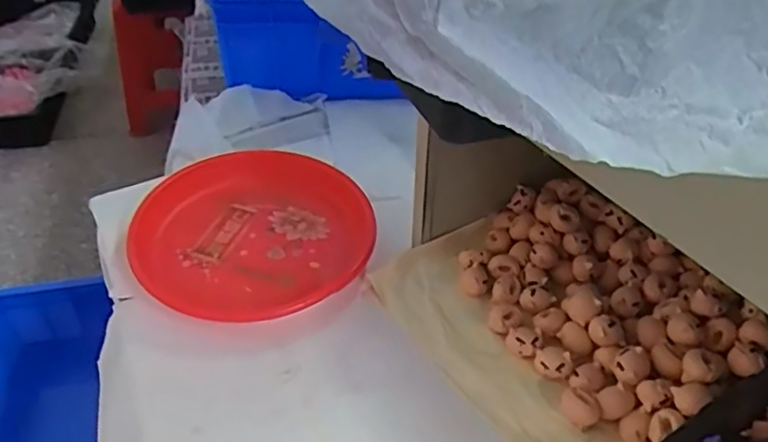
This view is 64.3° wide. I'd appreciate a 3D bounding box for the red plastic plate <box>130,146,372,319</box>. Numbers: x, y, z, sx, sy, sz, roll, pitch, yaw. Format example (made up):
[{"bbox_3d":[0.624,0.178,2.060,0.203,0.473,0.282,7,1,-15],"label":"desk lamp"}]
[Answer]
[{"bbox_3d":[-0.133,0.007,0.630,0.230,0.034,0.233,-1,40,1],"label":"red plastic plate"}]

